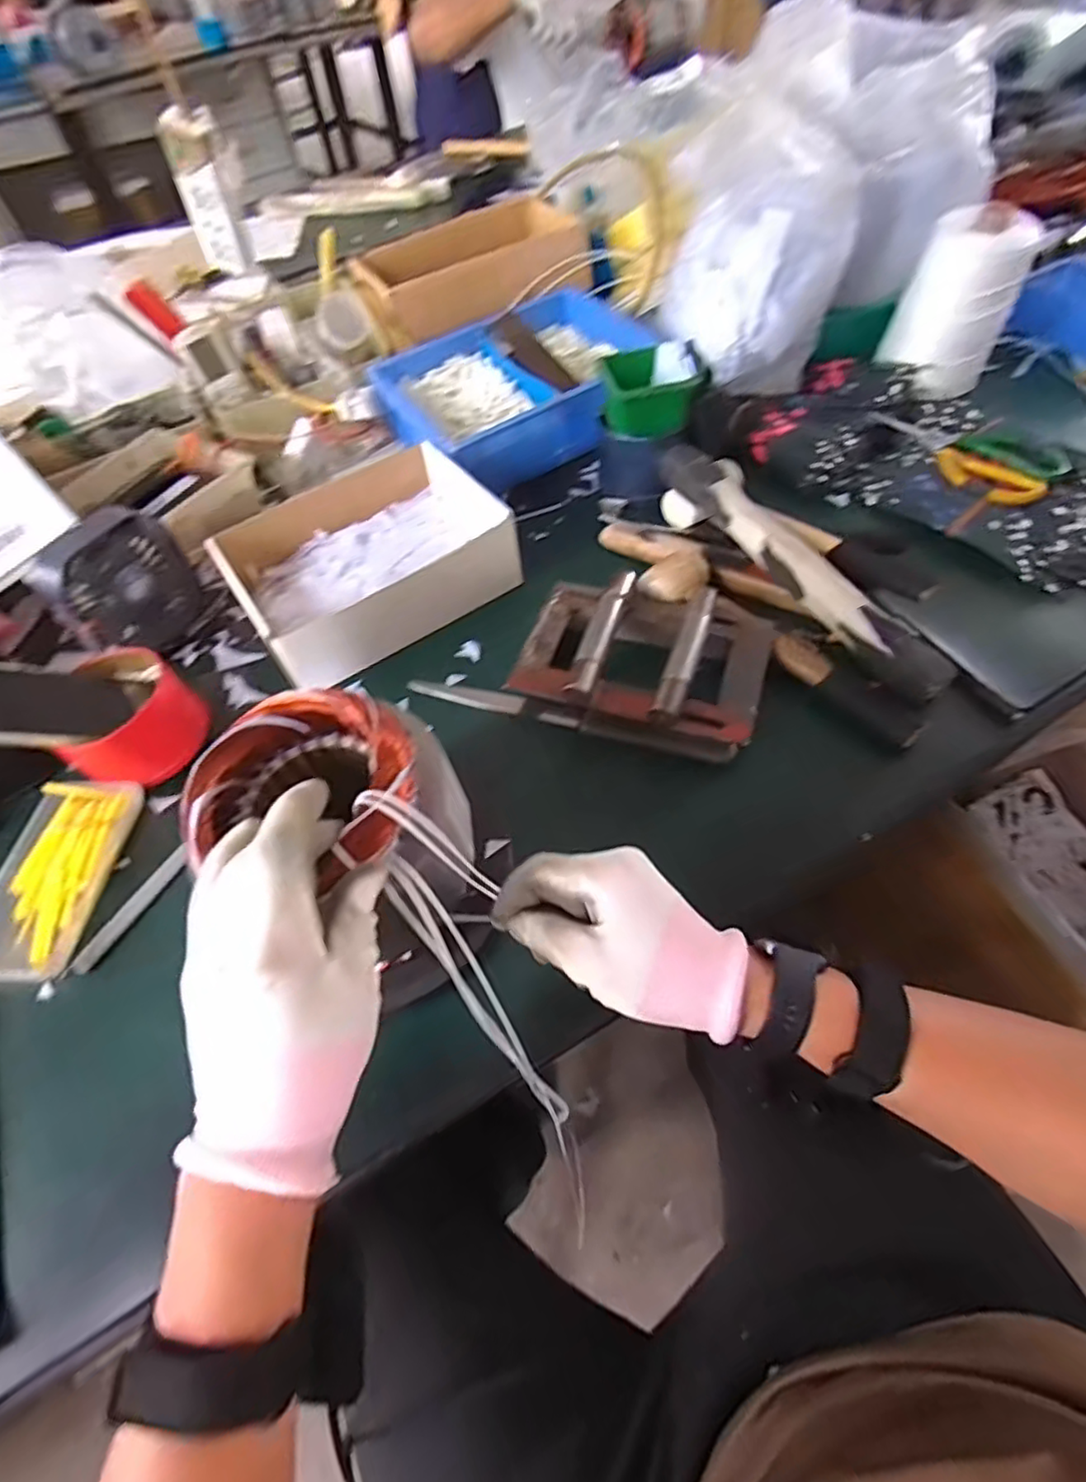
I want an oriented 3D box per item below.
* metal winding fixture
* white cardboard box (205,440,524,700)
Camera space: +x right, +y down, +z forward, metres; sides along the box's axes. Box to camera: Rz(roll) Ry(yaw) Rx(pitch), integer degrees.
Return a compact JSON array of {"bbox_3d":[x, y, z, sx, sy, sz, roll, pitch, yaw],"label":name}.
[{"bbox_3d":[0.083,-0.071,0.542,0.197,0.053,0.145,16,59,15],"label":"metal winding fixture"},{"bbox_3d":[-0.165,-0.177,0.623,0.256,0.059,0.202,-36,61,-18],"label":"white cardboard box"}]

